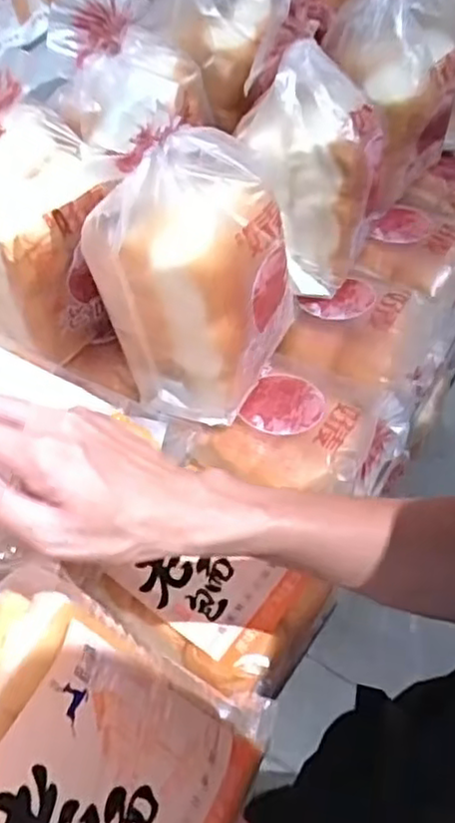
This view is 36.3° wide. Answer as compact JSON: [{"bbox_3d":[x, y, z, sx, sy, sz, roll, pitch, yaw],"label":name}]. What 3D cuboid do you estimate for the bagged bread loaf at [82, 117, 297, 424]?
[{"bbox_3d":[-0.020,-0.107,0.555,0.125,0.189,0.144,32,60,17],"label":"bagged bread loaf"}]

